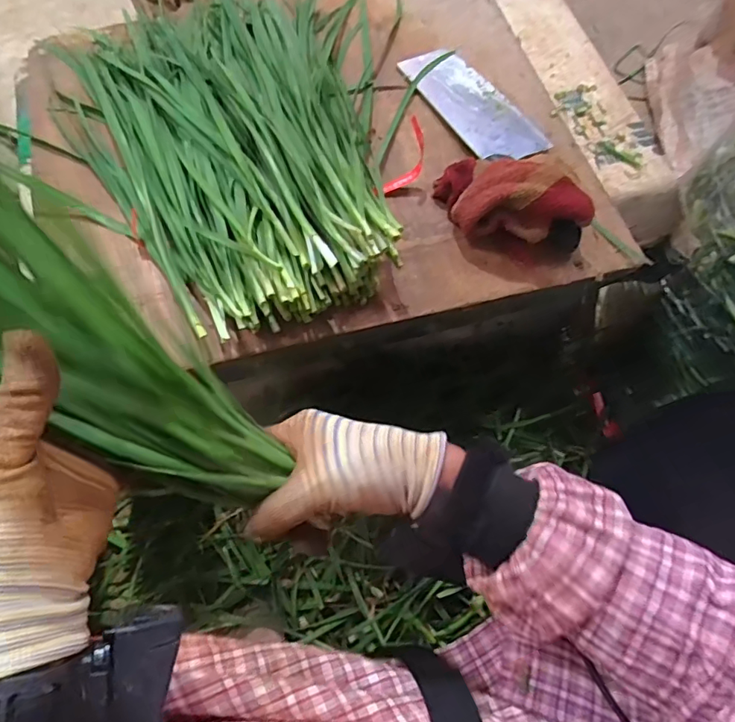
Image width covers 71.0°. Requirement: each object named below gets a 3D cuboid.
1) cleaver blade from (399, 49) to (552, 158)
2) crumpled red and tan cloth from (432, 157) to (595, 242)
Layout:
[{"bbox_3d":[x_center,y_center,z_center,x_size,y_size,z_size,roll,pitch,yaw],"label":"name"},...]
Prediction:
[{"bbox_3d":[0.112,-0.275,0.545,0.085,0.009,0.177,-27,70,-13],"label":"cleaver blade"},{"bbox_3d":[0.126,-0.143,0.455,0.130,0.068,0.067,16,66,5],"label":"crumpled red and tan cloth"}]

